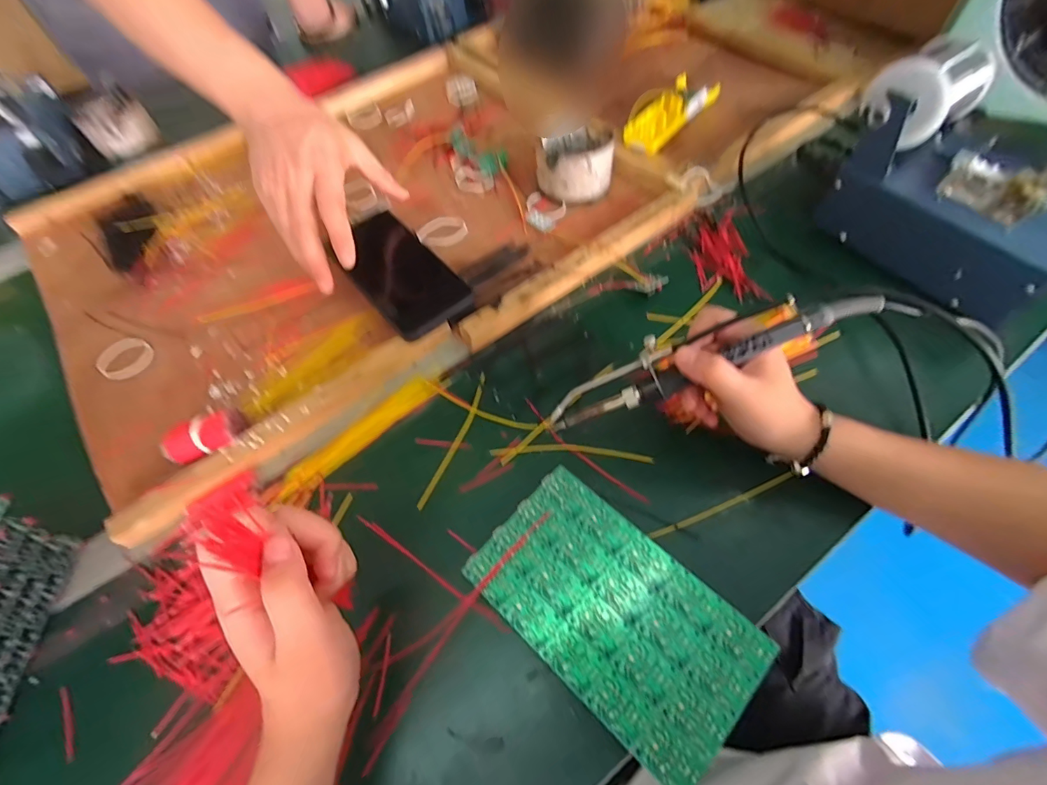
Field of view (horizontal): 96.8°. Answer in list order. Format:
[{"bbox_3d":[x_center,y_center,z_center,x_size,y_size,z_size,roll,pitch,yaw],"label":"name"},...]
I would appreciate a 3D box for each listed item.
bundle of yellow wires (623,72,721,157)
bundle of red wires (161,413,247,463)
[{"bbox_3d":[0.176,-0.335,0.562,0.057,0.037,0.166,31,66,20],"label":"bundle of yellow wires"},{"bbox_3d":[-0.252,0.038,0.369,0.053,0.030,0.025,-27,61,-12],"label":"bundle of red wires"}]

